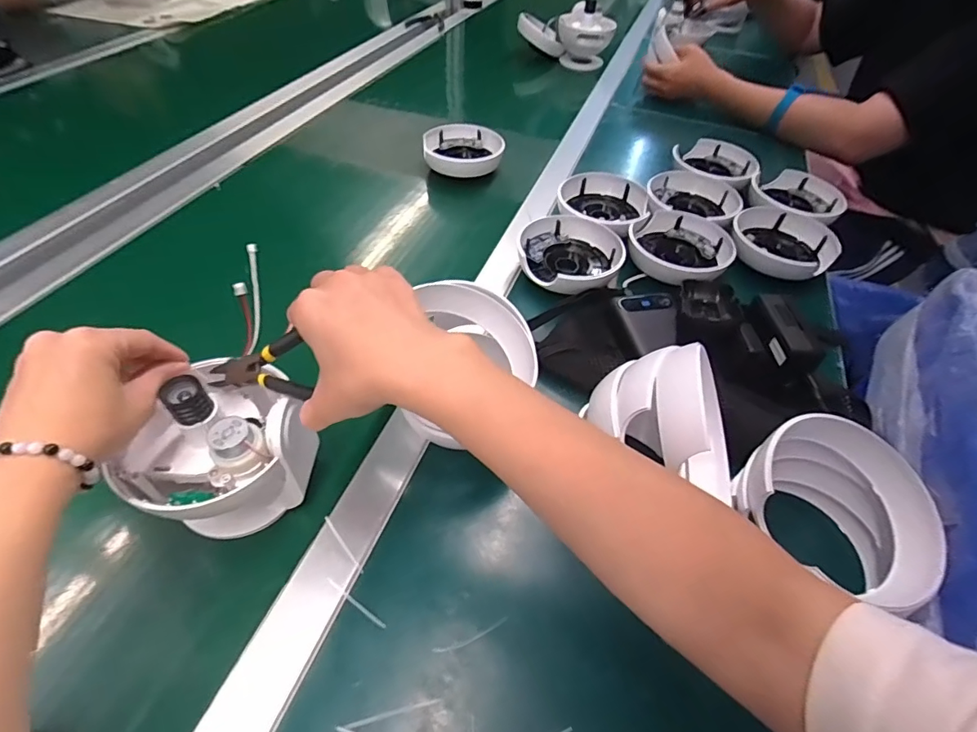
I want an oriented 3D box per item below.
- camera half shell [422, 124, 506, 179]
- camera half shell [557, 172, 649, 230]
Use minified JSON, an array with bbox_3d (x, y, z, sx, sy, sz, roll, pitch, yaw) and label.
[{"bbox_3d":[-0.035,-0.314,0.706,0.114,0.042,0.083,4,49,0],"label":"camera half shell"},{"bbox_3d":[0.140,-0.198,0.606,0.109,0.034,0.106,2,49,-2],"label":"camera half shell"}]

